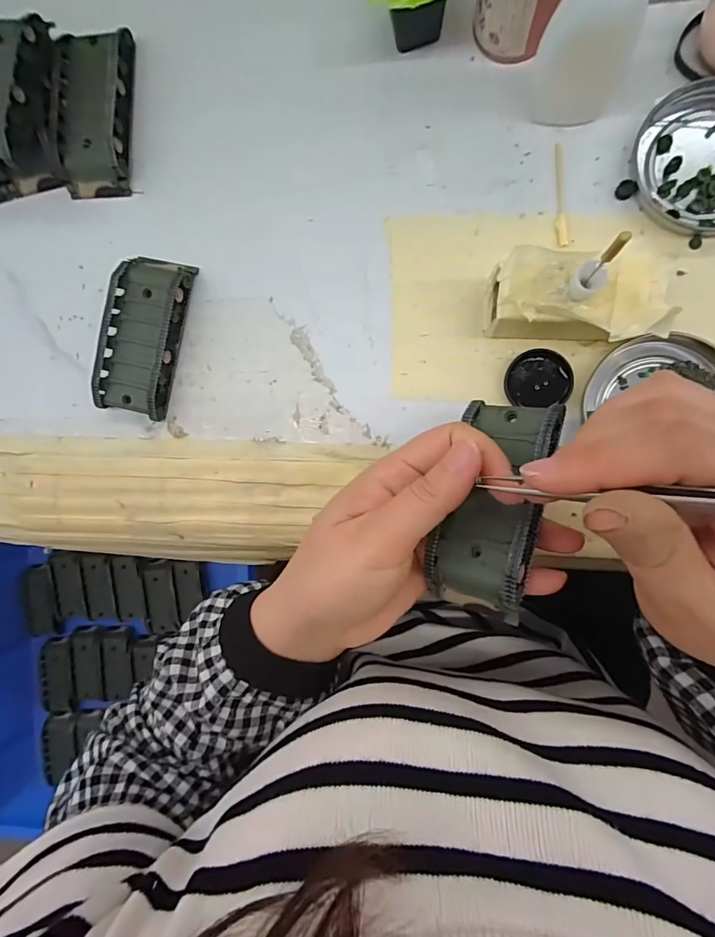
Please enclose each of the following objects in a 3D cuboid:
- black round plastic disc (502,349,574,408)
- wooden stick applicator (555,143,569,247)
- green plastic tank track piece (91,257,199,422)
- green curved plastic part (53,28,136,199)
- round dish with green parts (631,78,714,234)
[{"bbox_3d":[0.101,-0.050,0.245,0.035,0.007,0.031,-7,89,7],"label":"black round plastic disc"},{"bbox_3d":[0.114,-0.155,0.244,0.006,0.004,0.059,-3,90,7],"label":"wooden stick applicator"},{"bbox_3d":[-0.134,-0.083,0.269,0.043,0.020,0.096,14,92,7],"label":"green plastic tank track piece"},{"bbox_3d":[-0.166,-0.225,0.274,0.044,0.021,0.095,0,90,8],"label":"green curved plastic part"},{"bbox_3d":[0.191,-0.167,0.232,0.076,0.008,0.073,0,90,8],"label":"round dish with green parts"}]

